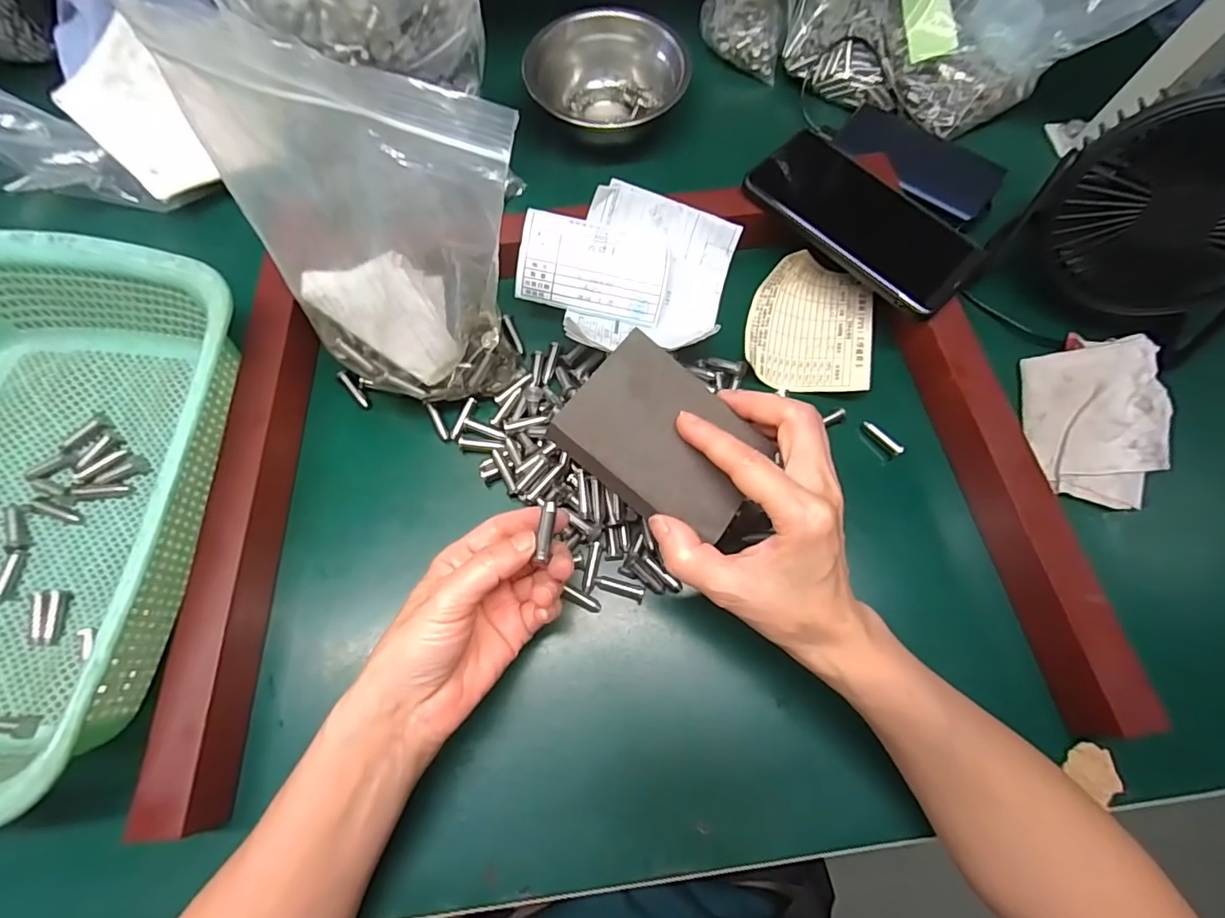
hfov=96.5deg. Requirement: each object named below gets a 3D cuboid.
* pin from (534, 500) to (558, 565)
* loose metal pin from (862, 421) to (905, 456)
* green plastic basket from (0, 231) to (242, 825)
[{"bbox_3d":[-0.033,0.035,0.270,0.006,0.004,0.030,10,96,1],"label":"pin"},{"bbox_3d":[0.182,-0.015,0.368,0.008,0.007,0.032,-34,60,-12],"label":"loose metal pin"},{"bbox_3d":[-0.337,0.023,0.301,0.217,0.072,0.293,4,71,-1],"label":"green plastic basket"}]

